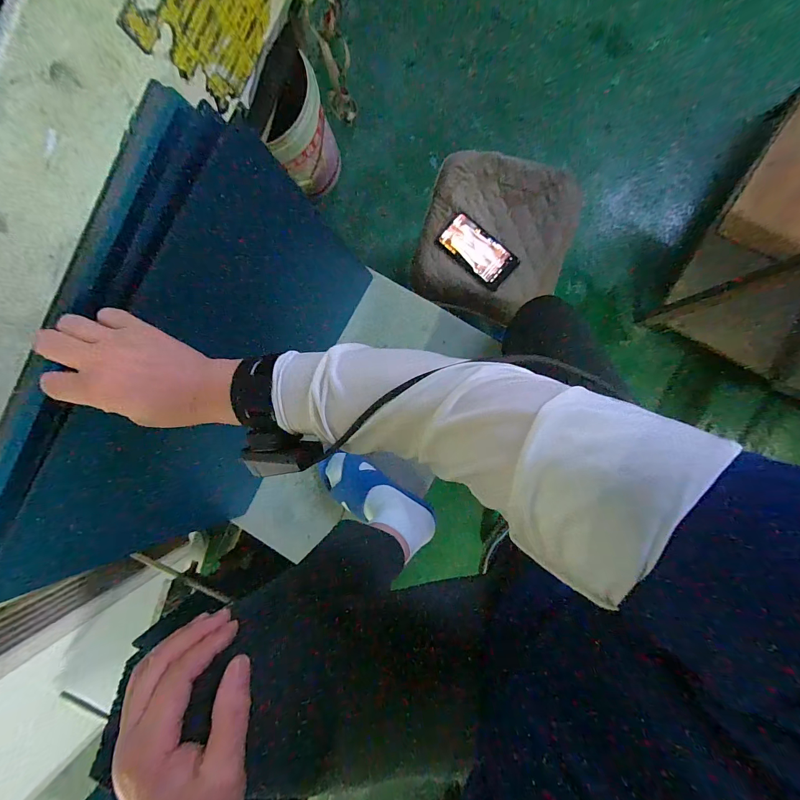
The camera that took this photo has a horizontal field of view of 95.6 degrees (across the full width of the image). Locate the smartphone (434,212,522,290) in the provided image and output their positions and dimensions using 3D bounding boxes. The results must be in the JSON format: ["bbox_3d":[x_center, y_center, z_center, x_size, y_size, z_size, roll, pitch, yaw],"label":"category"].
[{"bbox_3d":[0.159,-0.307,0.747,0.164,0.009,0.086,41,92,2],"label":"smartphone"}]

